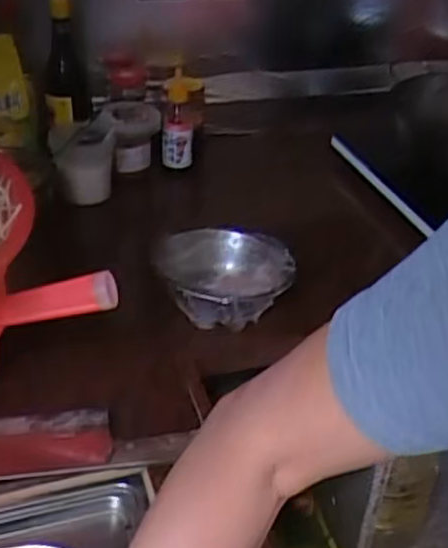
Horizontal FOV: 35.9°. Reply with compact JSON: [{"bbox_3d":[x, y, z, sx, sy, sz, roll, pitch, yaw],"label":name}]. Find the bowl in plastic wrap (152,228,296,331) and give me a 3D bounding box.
[{"bbox_3d":[0.003,0.009,0.854,0.153,0.079,0.161,3,34,-2],"label":"bowl in plastic wrap"}]

